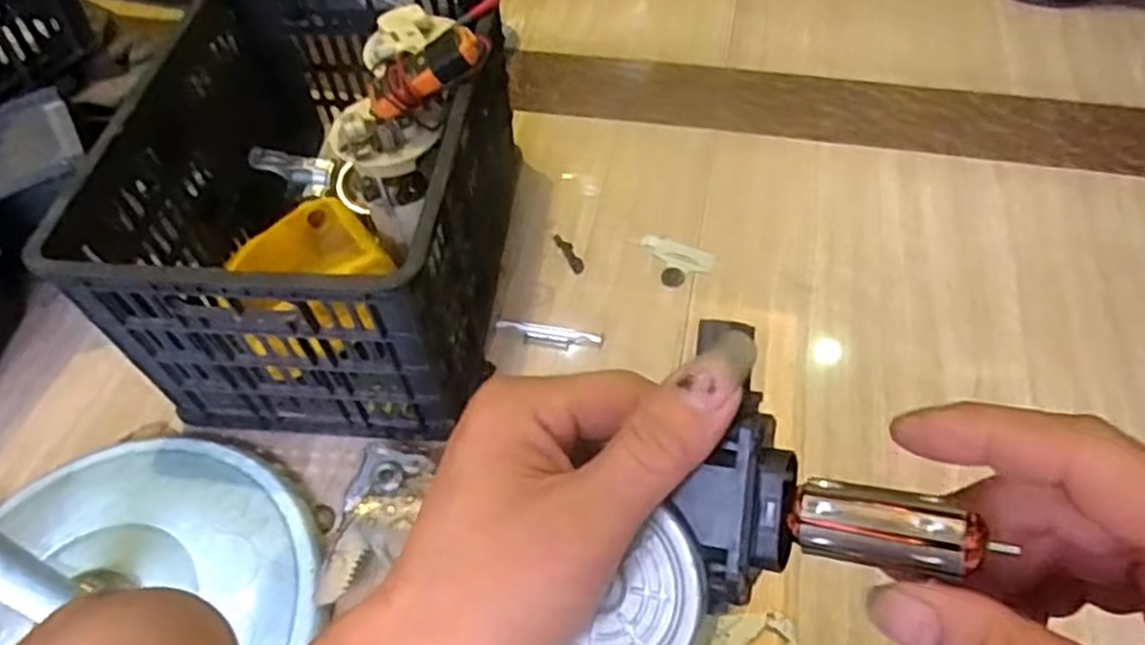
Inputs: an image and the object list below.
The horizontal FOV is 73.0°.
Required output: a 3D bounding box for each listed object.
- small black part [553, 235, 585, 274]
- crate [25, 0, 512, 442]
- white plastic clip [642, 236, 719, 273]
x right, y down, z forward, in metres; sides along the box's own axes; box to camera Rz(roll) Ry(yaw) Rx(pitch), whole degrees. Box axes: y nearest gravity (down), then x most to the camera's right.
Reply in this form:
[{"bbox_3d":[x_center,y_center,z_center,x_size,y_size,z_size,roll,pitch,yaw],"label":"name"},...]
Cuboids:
[{"bbox_3d":[-0.005,-0.089,0.990,0.018,0.004,0.069,-26,56,-12],"label":"small black part"},{"bbox_3d":[-0.262,-0.159,0.889,0.345,0.302,0.512,2,54,4],"label":"crate"},{"bbox_3d":[0.133,-0.086,0.988,0.097,0.004,0.042,20,59,19],"label":"white plastic clip"}]

